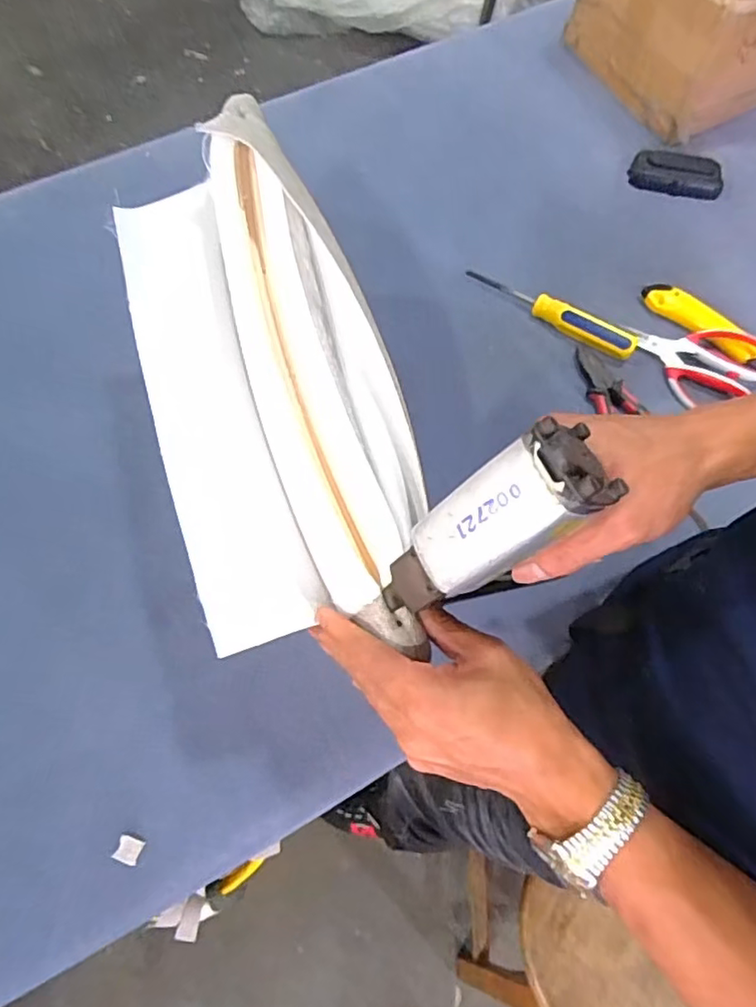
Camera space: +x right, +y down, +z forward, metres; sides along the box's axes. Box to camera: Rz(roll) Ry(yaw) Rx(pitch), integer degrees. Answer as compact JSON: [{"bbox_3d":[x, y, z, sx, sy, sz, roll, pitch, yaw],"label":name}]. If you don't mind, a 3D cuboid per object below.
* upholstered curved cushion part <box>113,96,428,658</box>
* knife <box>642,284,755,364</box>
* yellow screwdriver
[{"bbox_3d":[-0.079,-0.090,0.397,0.149,0.117,0.355,-15,67,-10],"label":"upholstered curved cushion part"},{"bbox_3d":[0.352,-0.197,0.653,0.136,0.017,0.034,37,70,13],"label":"knife"},{"bbox_3d":[0.185,-0.209,0.647,0.191,0.024,0.028,33,69,11],"label":"yellow screwdriver"}]

